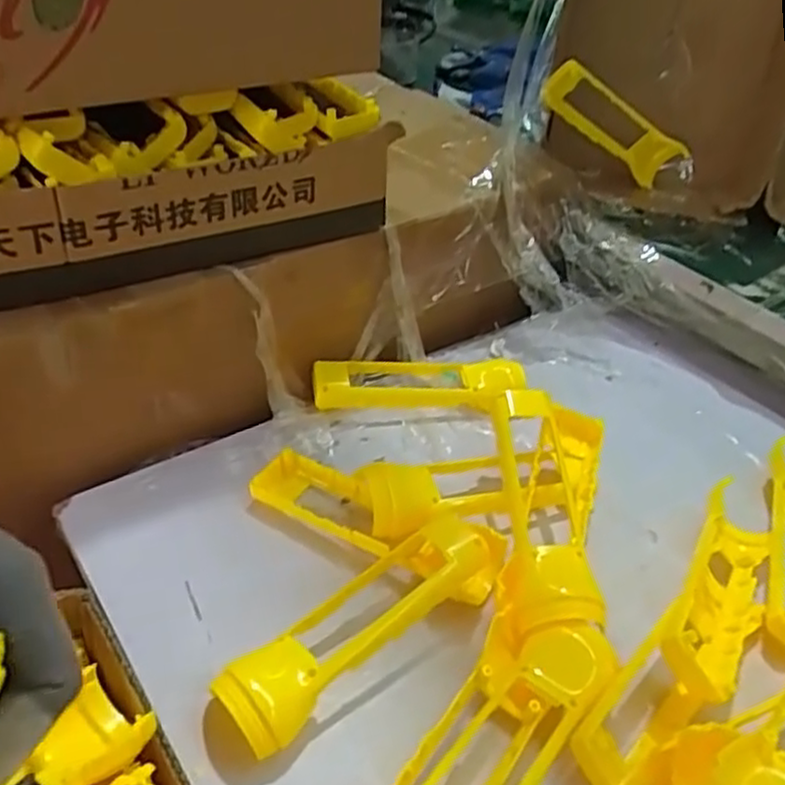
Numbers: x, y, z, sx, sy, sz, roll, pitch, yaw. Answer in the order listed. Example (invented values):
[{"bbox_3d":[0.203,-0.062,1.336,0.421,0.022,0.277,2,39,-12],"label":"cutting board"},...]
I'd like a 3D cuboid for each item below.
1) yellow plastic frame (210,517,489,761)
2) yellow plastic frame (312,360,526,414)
[{"bbox_3d":[-0.015,0.121,0.400,0.175,0.041,0.057,-29,50,-36],"label":"yellow plastic frame"},{"bbox_3d":[0.021,-0.005,0.568,0.163,0.026,0.046,1,39,-7],"label":"yellow plastic frame"}]

